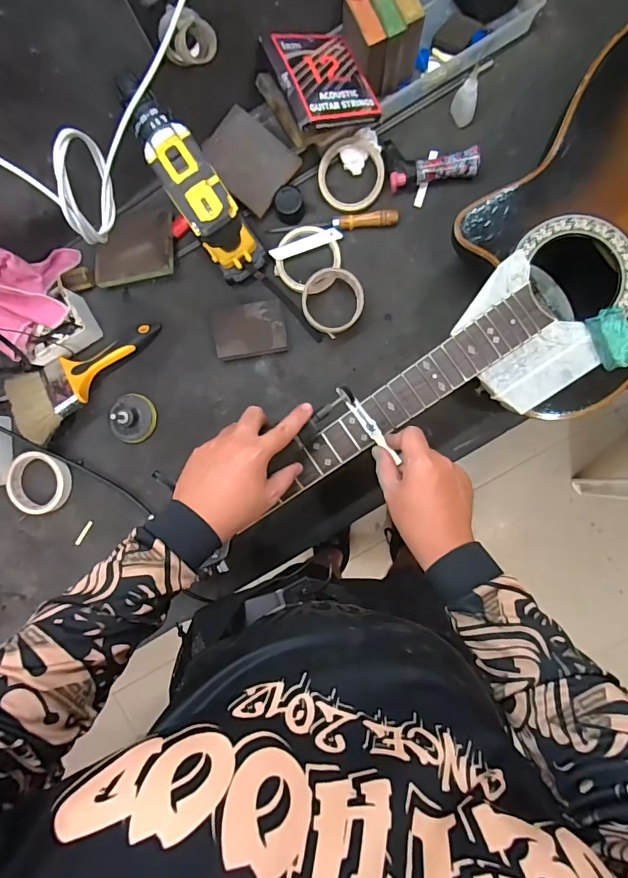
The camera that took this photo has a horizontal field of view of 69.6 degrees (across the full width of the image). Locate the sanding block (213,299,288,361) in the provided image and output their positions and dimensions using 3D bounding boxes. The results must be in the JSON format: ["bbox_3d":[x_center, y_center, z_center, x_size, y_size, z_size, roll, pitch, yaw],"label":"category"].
[{"bbox_3d":[-0.092,-0.158,0.654,0.100,0.022,0.075,-9,89,5],"label":"sanding block"}]

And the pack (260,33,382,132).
[{"bbox_3d":[0.010,-0.462,0.578,0.118,0.017,0.133,-26,88,-21],"label":"pack"}]

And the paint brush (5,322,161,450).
[{"bbox_3d":[-0.334,-0.103,0.660,0.230,0.043,0.108,-39,87,-12],"label":"paint brush"}]

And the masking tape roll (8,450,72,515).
[{"bbox_3d":[-0.416,0.067,0.685,0.089,0.017,0.092,0,90,5],"label":"masking tape roll"}]

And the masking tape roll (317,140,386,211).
[{"bbox_3d":[0.053,-0.373,0.640,0.091,0.018,0.094,1,90,5],"label":"masking tape roll"}]

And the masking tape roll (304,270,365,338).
[{"bbox_3d":[0.027,-0.191,0.637,0.084,0.035,0.097,8,91,5],"label":"masking tape roll"}]

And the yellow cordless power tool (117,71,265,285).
[{"bbox_3d":[-0.139,-0.294,0.565,0.064,0.205,0.174,-37,87,4],"label":"yellow cordless power tool"}]

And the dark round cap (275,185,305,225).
[{"bbox_3d":[-0.035,-0.335,0.642,0.037,0.025,0.040,0,90,5],"label":"dark round cap"}]

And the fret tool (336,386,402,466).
[{"bbox_3d":[0.064,-0.020,0.541,0.015,0.015,0.111,-37,74,4],"label":"fret tool"}]

